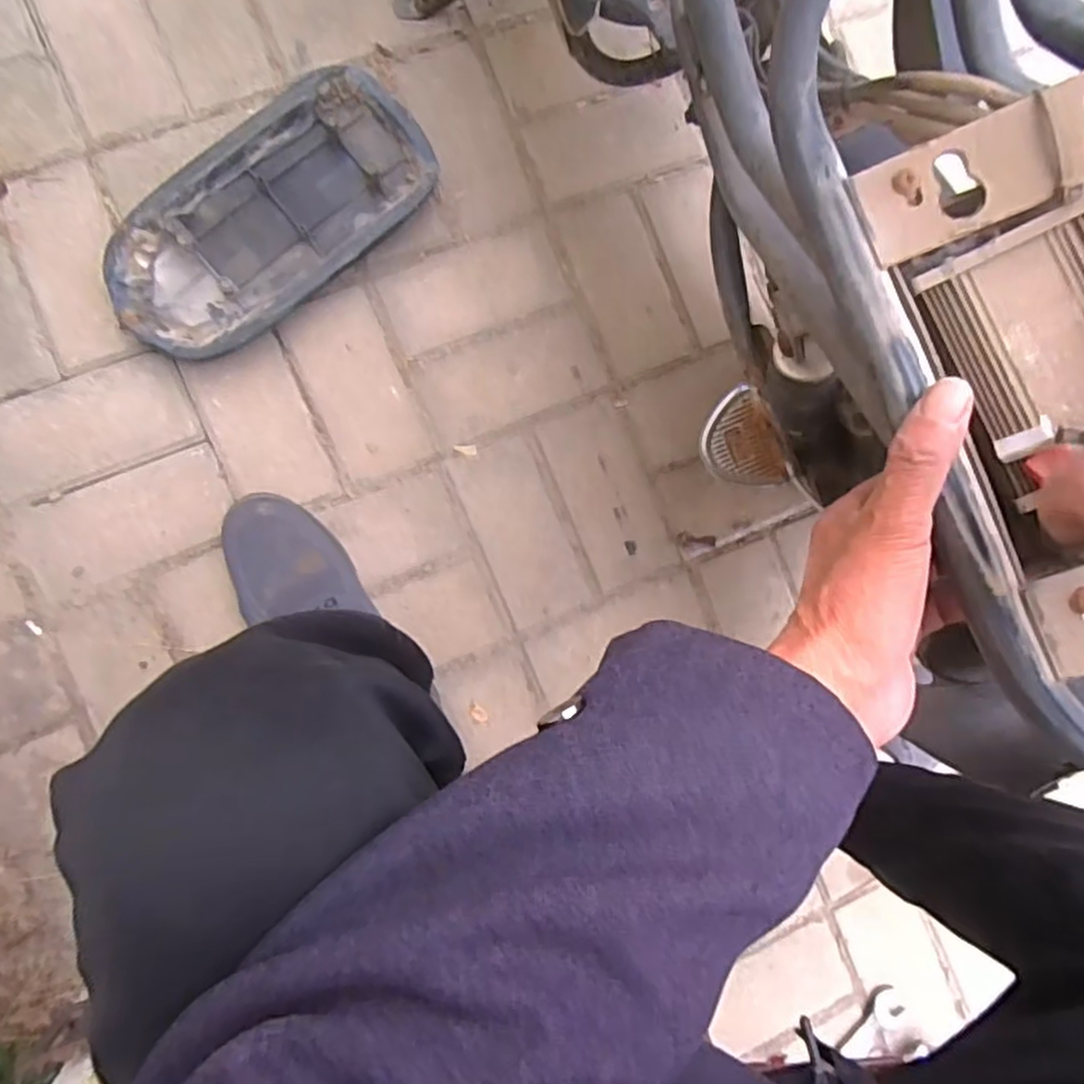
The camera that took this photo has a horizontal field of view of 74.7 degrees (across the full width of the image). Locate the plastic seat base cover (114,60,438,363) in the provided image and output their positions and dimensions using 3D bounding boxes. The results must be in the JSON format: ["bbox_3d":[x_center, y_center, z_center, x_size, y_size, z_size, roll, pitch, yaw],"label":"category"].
[{"bbox_3d":[-0.262,-0.312,0.687,0.329,0.050,0.165,-41,96,-9],"label":"plastic seat base cover"}]

